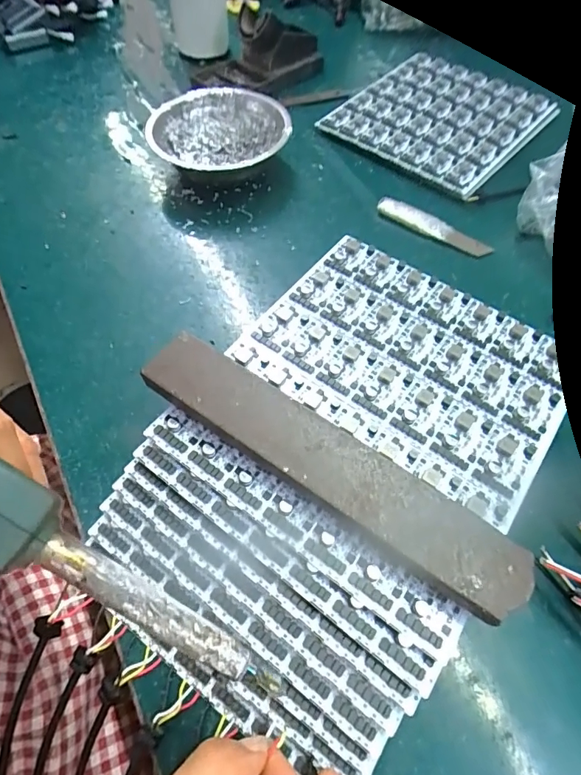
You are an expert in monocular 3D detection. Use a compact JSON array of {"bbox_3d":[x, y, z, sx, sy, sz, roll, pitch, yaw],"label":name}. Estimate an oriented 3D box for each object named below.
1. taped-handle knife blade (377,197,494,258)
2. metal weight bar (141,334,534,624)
[{"bbox_3d":[0.123,-0.139,0.378,0.100,0.013,0.020,27,63,15],"label":"taped-handle knife blade"},{"bbox_3d":[0.014,0.037,0.215,0.197,0.023,0.035,32,65,16],"label":"metal weight bar"}]

